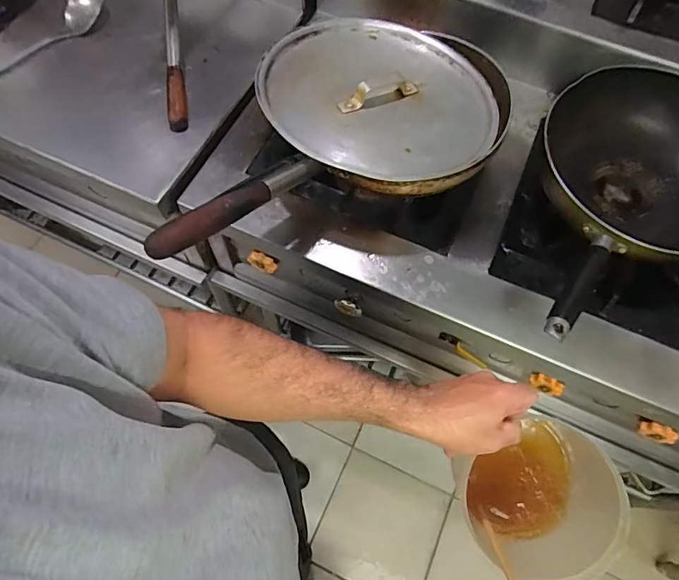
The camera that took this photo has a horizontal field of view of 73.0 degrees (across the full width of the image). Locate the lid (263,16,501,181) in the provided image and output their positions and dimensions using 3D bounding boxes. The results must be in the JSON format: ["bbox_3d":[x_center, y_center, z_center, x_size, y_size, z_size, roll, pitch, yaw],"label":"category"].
[{"bbox_3d":[0.051,-0.255,0.593,0.292,0.045,0.290,1,65,-2],"label":"lid"}]

